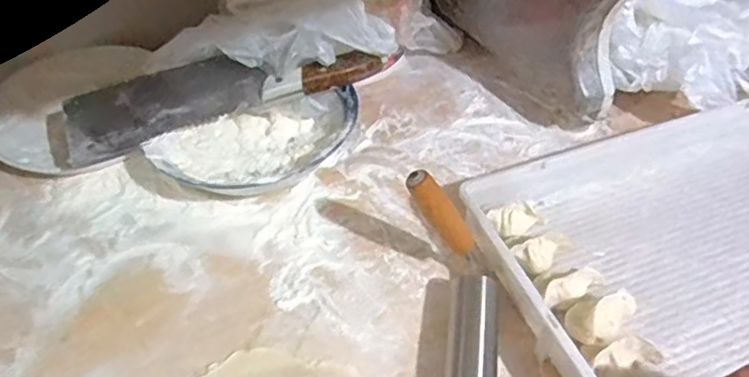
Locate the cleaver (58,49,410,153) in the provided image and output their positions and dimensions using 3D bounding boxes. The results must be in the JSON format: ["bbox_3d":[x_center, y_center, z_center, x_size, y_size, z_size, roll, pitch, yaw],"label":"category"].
[{"bbox_3d":[-0.136,-0.103,0.602,0.297,0.033,0.091,-15,47,-14],"label":"cleaver"}]

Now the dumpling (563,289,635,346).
[{"bbox_3d":[0.169,0.100,0.462,0.058,0.037,0.028,-18,48,-17],"label":"dumpling"}]

